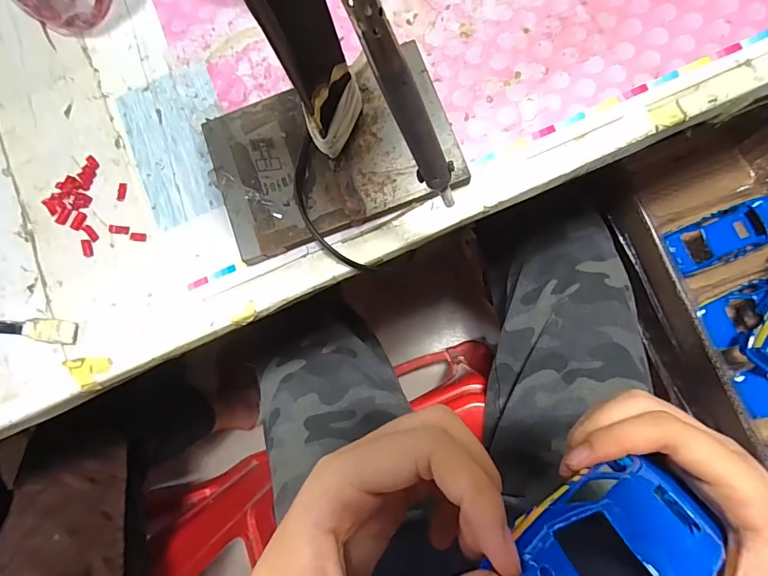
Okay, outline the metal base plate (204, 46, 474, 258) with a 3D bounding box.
[{"bbox_3d":[-0.032,-0.084,0.264,0.146,0.012,0.094,-20,81,3],"label":"metal base plate"}]

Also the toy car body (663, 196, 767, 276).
[{"bbox_3d":[0.350,-0.055,0.426,0.125,0.028,0.049,-22,79,3],"label":"toy car body"}]

